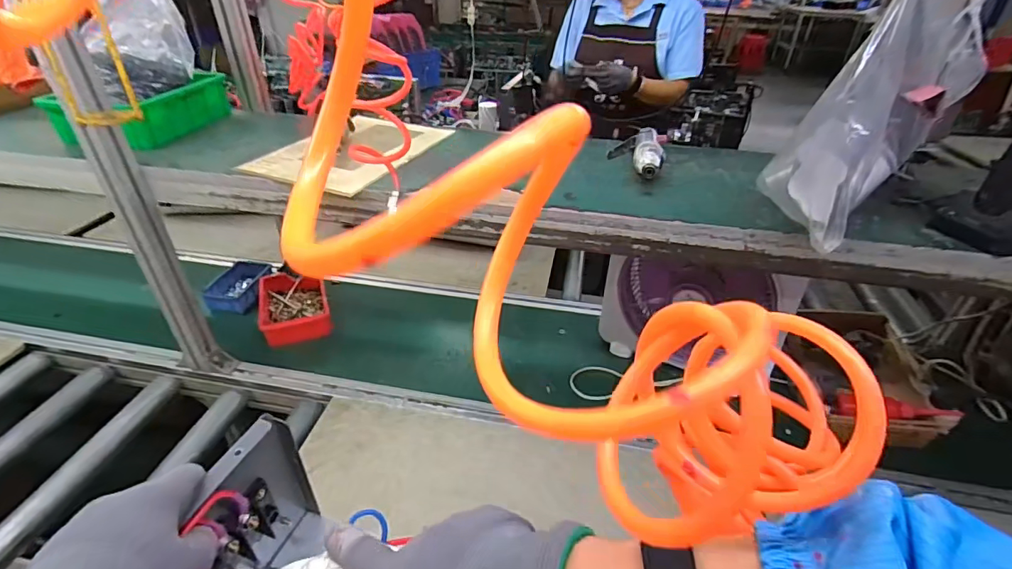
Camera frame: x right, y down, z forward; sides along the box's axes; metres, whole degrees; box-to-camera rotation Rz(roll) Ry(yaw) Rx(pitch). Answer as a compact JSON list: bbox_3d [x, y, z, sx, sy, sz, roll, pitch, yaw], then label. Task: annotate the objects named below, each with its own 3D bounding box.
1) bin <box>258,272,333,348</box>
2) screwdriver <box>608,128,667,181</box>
[{"bbox_3d":[-0.458,0.046,1.045,0.131,0.055,0.198,-13,37,-19],"label":"bin"},{"bbox_3d":[0.204,-0.205,0.751,0.079,0.043,0.177,5,35,5],"label":"screwdriver"}]

